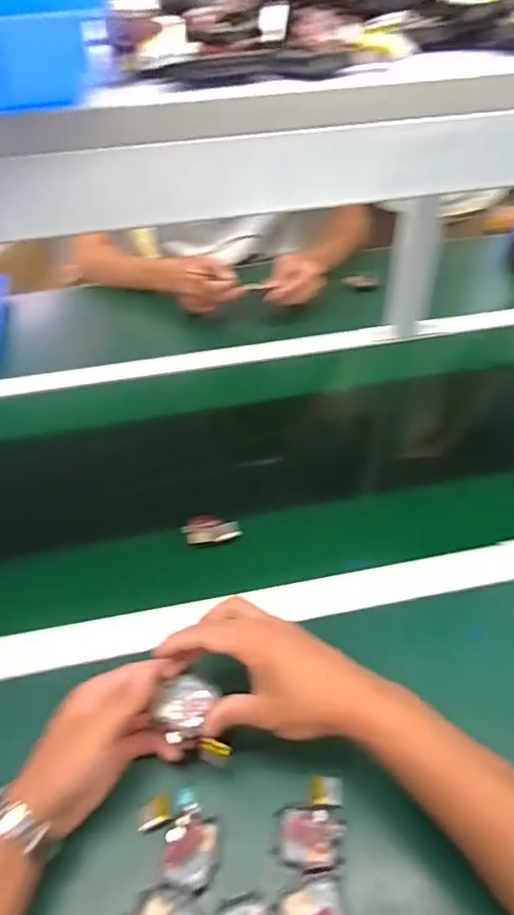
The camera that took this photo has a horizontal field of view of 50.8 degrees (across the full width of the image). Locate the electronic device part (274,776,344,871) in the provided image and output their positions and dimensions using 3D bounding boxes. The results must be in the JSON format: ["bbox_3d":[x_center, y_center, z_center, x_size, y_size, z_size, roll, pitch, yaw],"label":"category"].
[{"bbox_3d":[0.040,0.267,0.396,0.047,0.009,0.054,0,44,2],"label":"electronic device part"}]

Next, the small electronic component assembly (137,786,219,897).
[{"bbox_3d":[-0.053,0.276,0.391,0.047,0.013,0.063,-25,48,-22],"label":"small electronic component assembly"}]

